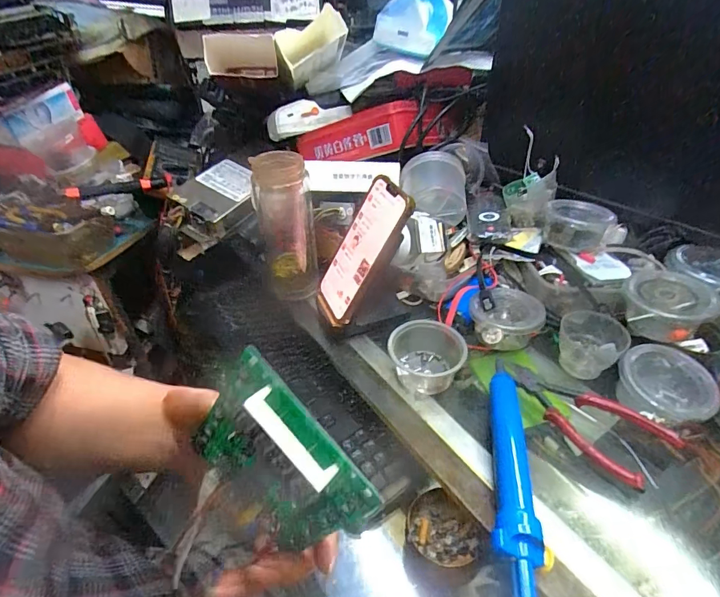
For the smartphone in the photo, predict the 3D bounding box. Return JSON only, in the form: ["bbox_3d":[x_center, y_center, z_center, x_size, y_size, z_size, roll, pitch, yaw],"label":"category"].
[{"bbox_3d":[0.000,-0.051,0.477,0.016,0.164,0.074,13,28,-35],"label":"smartphone"}]

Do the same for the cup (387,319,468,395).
[{"bbox_3d":[0.068,0.061,0.439,0.075,0.043,0.063,0,39,2],"label":"cup"}]

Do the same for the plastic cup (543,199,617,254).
[{"bbox_3d":[0.255,-0.084,0.500,0.070,0.038,0.059,3,39,6],"label":"plastic cup"}]

